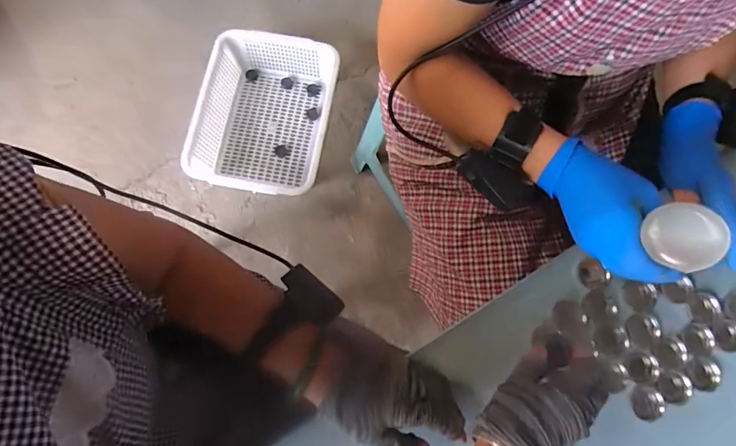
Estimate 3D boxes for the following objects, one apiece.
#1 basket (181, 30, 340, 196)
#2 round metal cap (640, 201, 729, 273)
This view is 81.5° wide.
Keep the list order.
[{"bbox_3d":[-0.275,-0.280,1.139,0.339,0.130,0.429,11,77,1],"label":"basket"},{"bbox_3d":[0.249,0.010,0.337,0.049,0.011,0.049,1,92,27],"label":"round metal cap"}]

